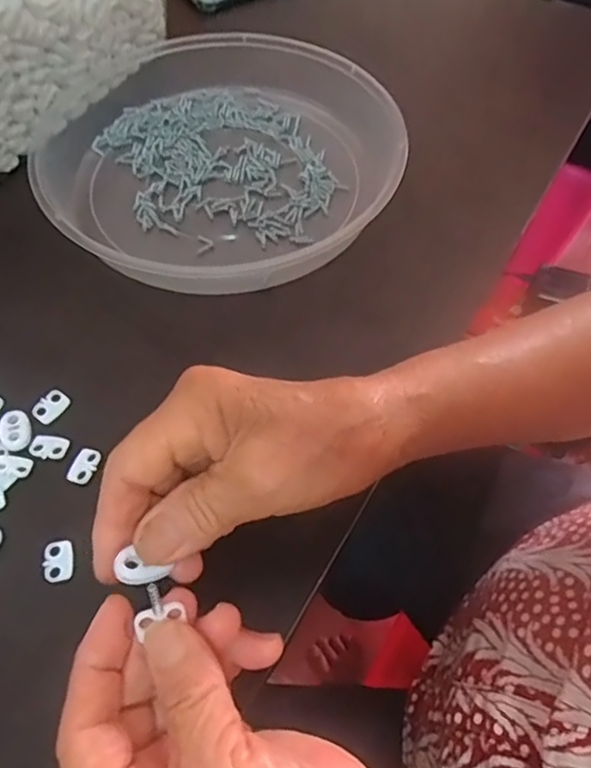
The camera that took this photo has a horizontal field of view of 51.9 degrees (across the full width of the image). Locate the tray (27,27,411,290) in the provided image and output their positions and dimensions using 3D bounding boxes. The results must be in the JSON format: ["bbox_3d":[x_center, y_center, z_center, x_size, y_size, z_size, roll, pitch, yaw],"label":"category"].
[{"bbox_3d":[-0.060,-0.163,0.415,0.229,0.038,0.238,0,58,0],"label":"tray"}]

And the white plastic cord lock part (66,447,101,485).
[{"bbox_3d":[-0.108,0.041,0.309,0.012,0.004,0.019,22,60,13],"label":"white plastic cord lock part"}]

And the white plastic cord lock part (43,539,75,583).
[{"bbox_3d":[-0.111,0.083,0.285,0.014,0.004,0.020,-5,58,-3],"label":"white plastic cord lock part"}]

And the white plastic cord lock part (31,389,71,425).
[{"bbox_3d":[-0.132,0.012,0.328,0.014,0.004,0.020,32,63,19],"label":"white plastic cord lock part"}]

